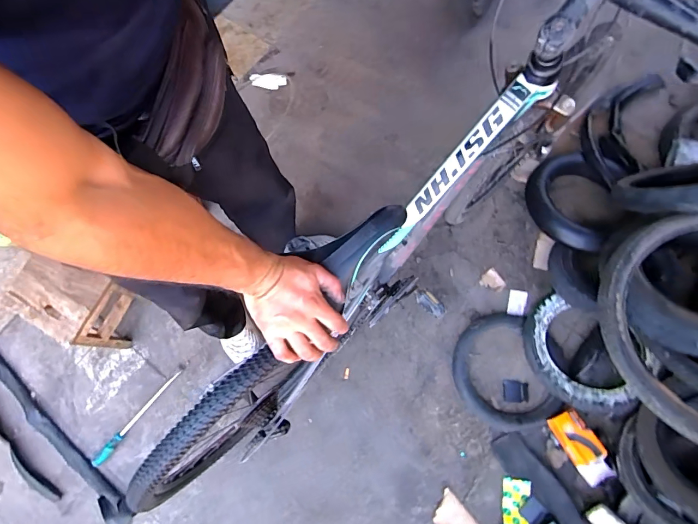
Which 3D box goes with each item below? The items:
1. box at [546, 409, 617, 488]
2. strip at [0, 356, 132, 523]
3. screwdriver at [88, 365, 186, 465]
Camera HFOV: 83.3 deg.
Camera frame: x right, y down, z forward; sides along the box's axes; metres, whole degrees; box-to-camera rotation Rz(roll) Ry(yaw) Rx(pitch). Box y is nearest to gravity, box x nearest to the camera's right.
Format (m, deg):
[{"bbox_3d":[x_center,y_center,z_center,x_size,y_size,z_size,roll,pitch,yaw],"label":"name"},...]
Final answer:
[{"bbox_3d":[0.647,0.514,1.087,0.090,0.059,0.201,-28,74,-5],"label":"box"},{"bbox_3d":[-1.043,0.489,1.228,0.877,0.048,0.156,38,80,13],"label":"strip"},{"bbox_3d":[-0.665,0.485,1.255,0.032,0.027,0.376,38,80,13],"label":"screwdriver"}]

